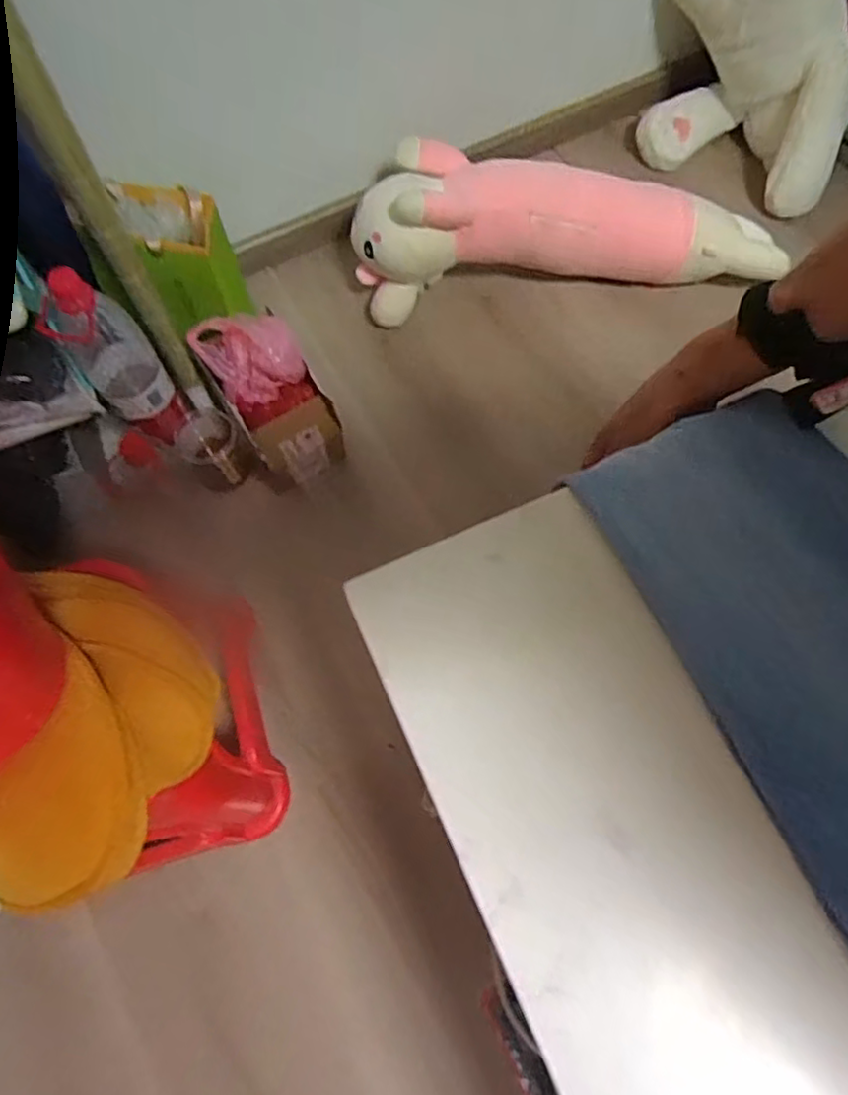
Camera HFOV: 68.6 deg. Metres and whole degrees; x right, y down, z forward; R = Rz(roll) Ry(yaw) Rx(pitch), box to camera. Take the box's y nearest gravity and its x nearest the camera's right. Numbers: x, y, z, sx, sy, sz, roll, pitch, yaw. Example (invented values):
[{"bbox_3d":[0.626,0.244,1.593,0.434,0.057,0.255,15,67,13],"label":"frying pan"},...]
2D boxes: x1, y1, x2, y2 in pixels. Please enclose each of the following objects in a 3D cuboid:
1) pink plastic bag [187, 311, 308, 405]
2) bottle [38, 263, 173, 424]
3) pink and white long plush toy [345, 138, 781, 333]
[{"bbox_3d":[-0.238,-0.257,0.854,0.132,0.087,0.099,-20,69,-7],"label":"pink plastic bag"},{"bbox_3d":[-0.383,-0.241,0.752,0.090,0.191,0.072,-32,71,-12],"label":"bottle"},{"bbox_3d":[0.241,-0.528,1.020,0.700,0.197,0.177,-6,68,-2],"label":"pink and white long plush toy"}]

